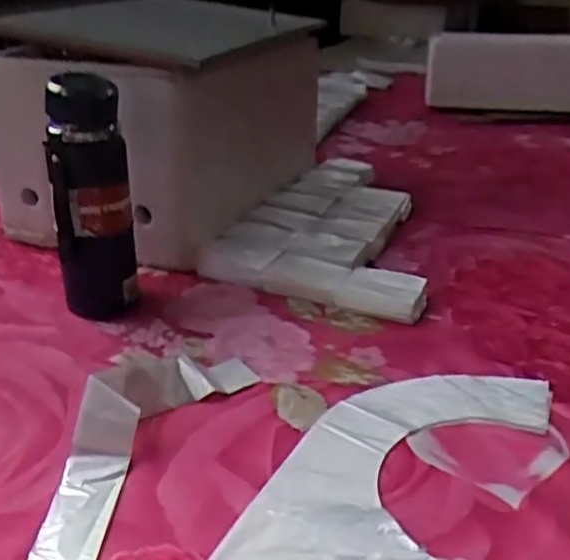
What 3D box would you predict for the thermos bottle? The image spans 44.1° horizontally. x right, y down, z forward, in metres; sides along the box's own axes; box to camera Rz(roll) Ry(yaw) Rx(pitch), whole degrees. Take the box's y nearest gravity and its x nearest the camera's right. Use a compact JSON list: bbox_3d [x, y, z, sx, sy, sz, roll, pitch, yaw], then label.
[{"bbox_3d":[-0.193,-0.079,0.709,0.077,0.237,0.064,-5,27,-16],"label":"thermos bottle"}]

